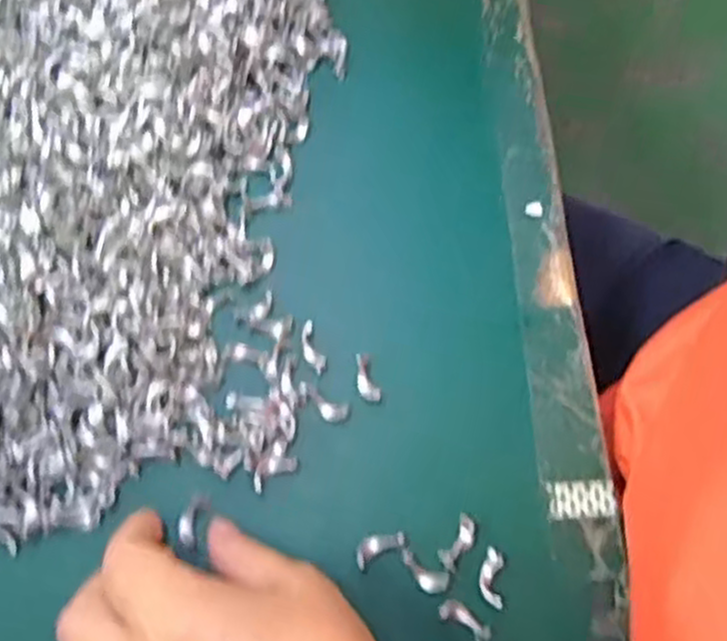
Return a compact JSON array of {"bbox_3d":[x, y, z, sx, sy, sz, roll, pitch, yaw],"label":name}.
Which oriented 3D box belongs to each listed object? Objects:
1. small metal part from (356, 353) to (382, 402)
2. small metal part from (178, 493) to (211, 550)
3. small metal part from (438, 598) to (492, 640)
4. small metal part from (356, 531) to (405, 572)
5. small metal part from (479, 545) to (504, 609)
[{"bbox_3d":[0.001,0.024,0.328,0.009,0.004,0.021,-19,76,-7],"label":"small metal part"},{"bbox_3d":[-0.067,0.079,0.310,0.010,0.004,0.021,17,73,3],"label":"small metal part"},{"bbox_3d":[0.039,0.115,0.300,0.021,0.004,0.008,33,76,7],"label":"small metal part"},{"bbox_3d":[0.006,0.088,0.308,0.021,0.004,0.009,-29,77,-9],"label":"small metal part"},{"bbox_3d":[0.050,0.099,0.305,0.009,0.004,0.022,6,74,0],"label":"small metal part"}]

